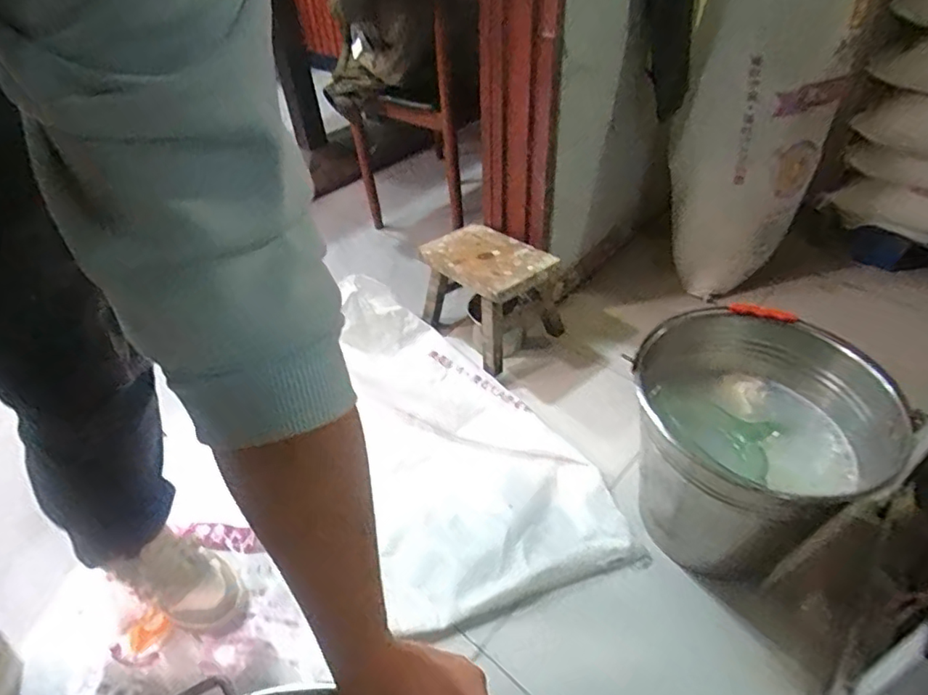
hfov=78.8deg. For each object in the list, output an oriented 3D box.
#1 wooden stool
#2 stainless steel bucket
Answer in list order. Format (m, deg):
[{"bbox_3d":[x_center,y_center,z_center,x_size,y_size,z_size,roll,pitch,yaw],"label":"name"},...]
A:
[{"bbox_3d":[0.058,-0.119,1.227,0.218,0.214,0.273,-30,48,-27],"label":"wooden stool"},{"bbox_3d":[0.397,0.157,0.836,0.301,0.296,0.313,-2,42,1],"label":"stainless steel bucket"}]

